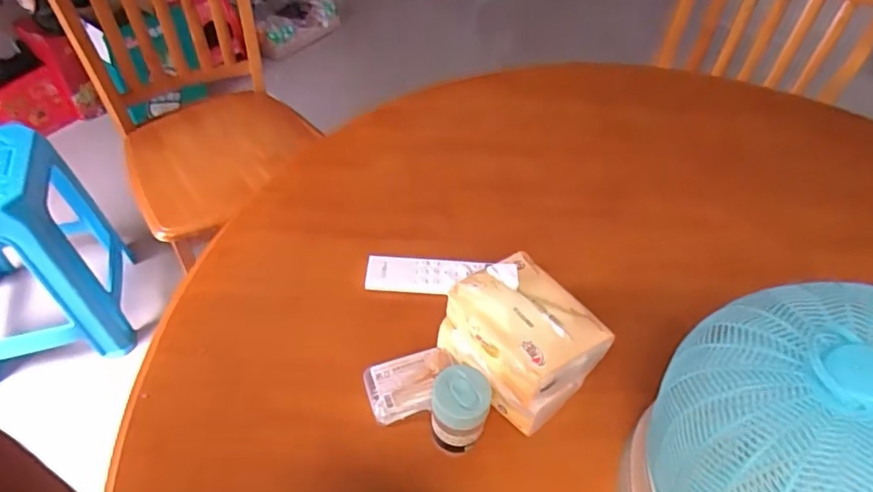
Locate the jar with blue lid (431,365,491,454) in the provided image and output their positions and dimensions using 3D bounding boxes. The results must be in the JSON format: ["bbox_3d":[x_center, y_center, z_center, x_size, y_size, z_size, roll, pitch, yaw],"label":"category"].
[{"bbox_3d":[0.019,0.145,0.490,0.046,0.078,0.048,3,47,-3],"label":"jar with blue lid"}]

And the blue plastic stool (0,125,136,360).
[{"bbox_3d":[-0.948,0.001,1.265,0.325,0.450,0.355,-14,51,-16],"label":"blue plastic stool"}]

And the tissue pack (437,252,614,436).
[{"bbox_3d":[0.075,0.088,0.533,0.106,0.097,0.135,-27,55,-27],"label":"tissue pack"}]

